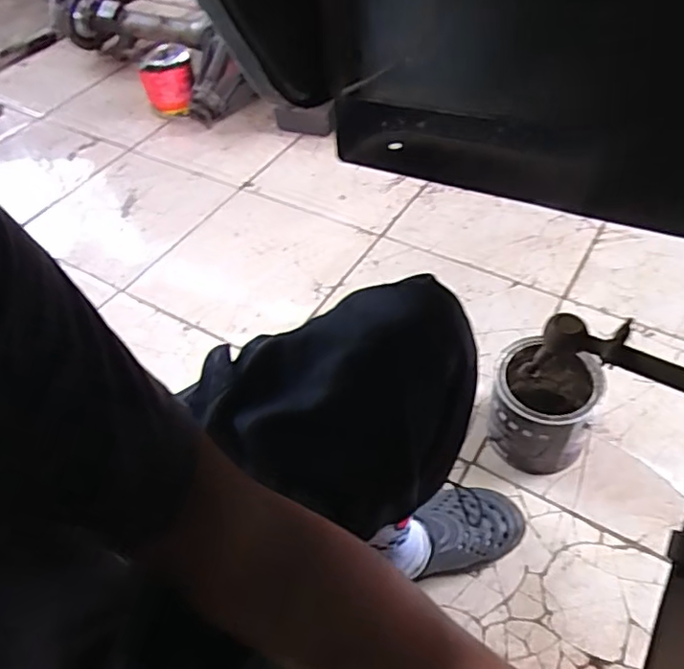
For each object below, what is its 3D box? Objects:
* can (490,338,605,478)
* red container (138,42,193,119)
[{"bbox_3d":[0.305,0.110,0.904,0.145,0.160,0.159,11,52,14],"label":"can"},{"bbox_3d":[-0.480,-0.703,1.628,0.145,0.142,0.128,-19,51,-10],"label":"red container"}]

